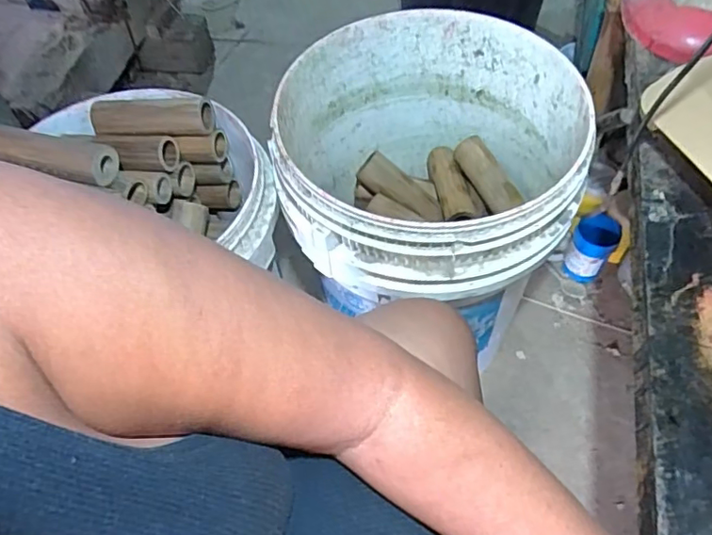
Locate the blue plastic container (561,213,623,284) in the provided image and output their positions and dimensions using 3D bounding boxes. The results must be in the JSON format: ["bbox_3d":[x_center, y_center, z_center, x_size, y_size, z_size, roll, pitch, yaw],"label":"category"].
[{"bbox_3d":[0.487,-0.038,1.202,0.081,0.135,0.088,0,57,1],"label":"blue plastic container"}]

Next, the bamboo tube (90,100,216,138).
[{"bbox_3d":[-0.306,-0.225,0.858,0.178,0.043,0.055,0,57,1],"label":"bamboo tube"}]

